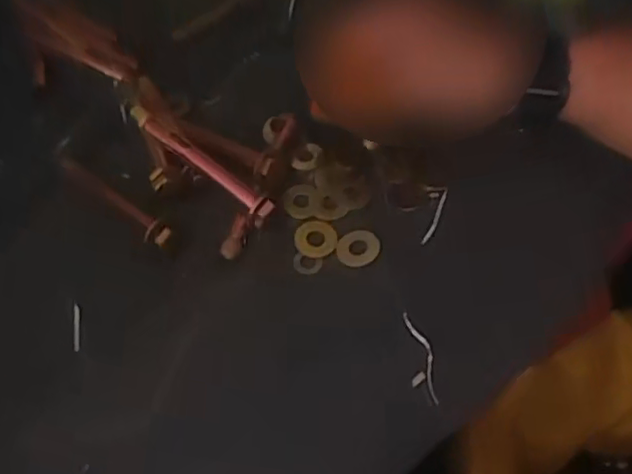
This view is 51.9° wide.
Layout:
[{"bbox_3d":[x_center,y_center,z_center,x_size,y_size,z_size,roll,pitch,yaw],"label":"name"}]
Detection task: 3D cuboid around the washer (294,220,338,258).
[{"bbox_3d":[0.000,0.000,0.366,0.023,0.004,0.023,0,52,0],"label":"washer"}]

